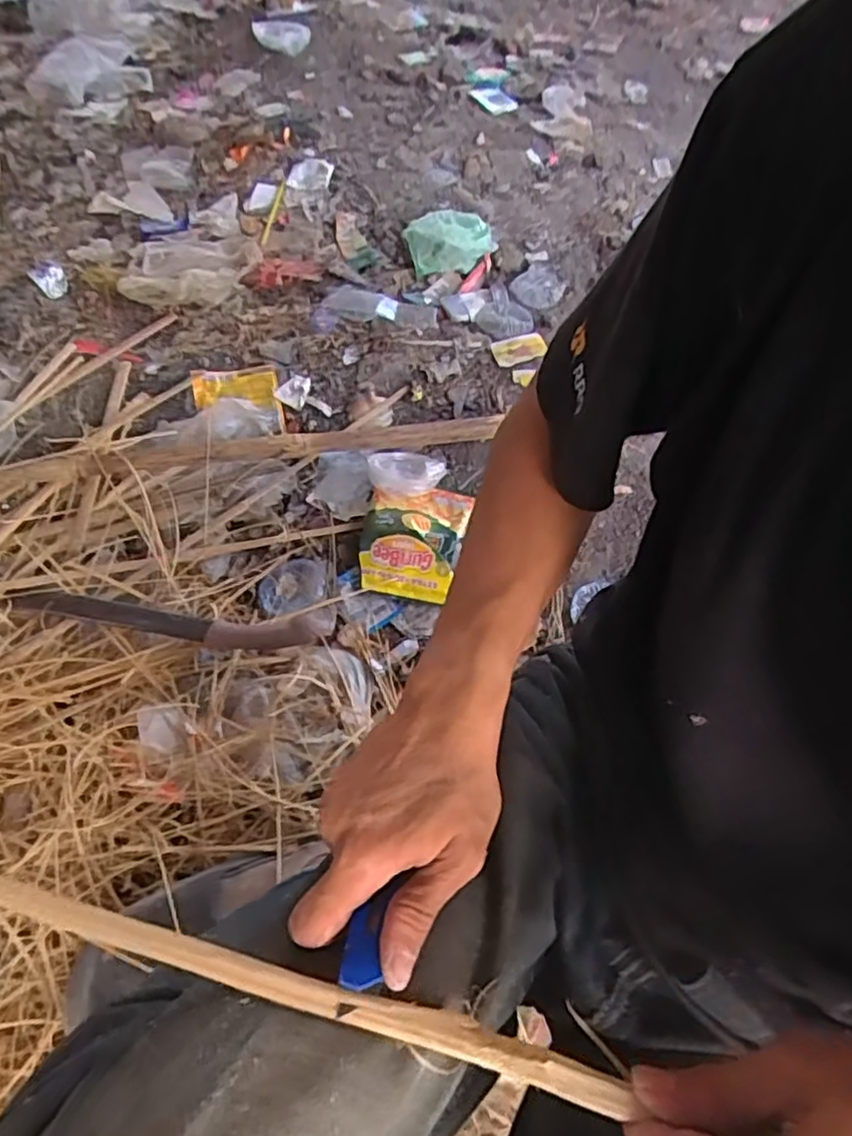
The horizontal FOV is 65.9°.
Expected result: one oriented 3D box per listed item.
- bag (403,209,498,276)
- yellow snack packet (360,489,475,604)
[{"bbox_3d":[0.060,-0.611,1.225,0.204,0.062,0.118,-37,68,-23],"label":"bag"},{"bbox_3d":[-0.015,-0.037,0.927,0.146,0.046,0.162,5,57,3],"label":"yellow snack packet"}]

